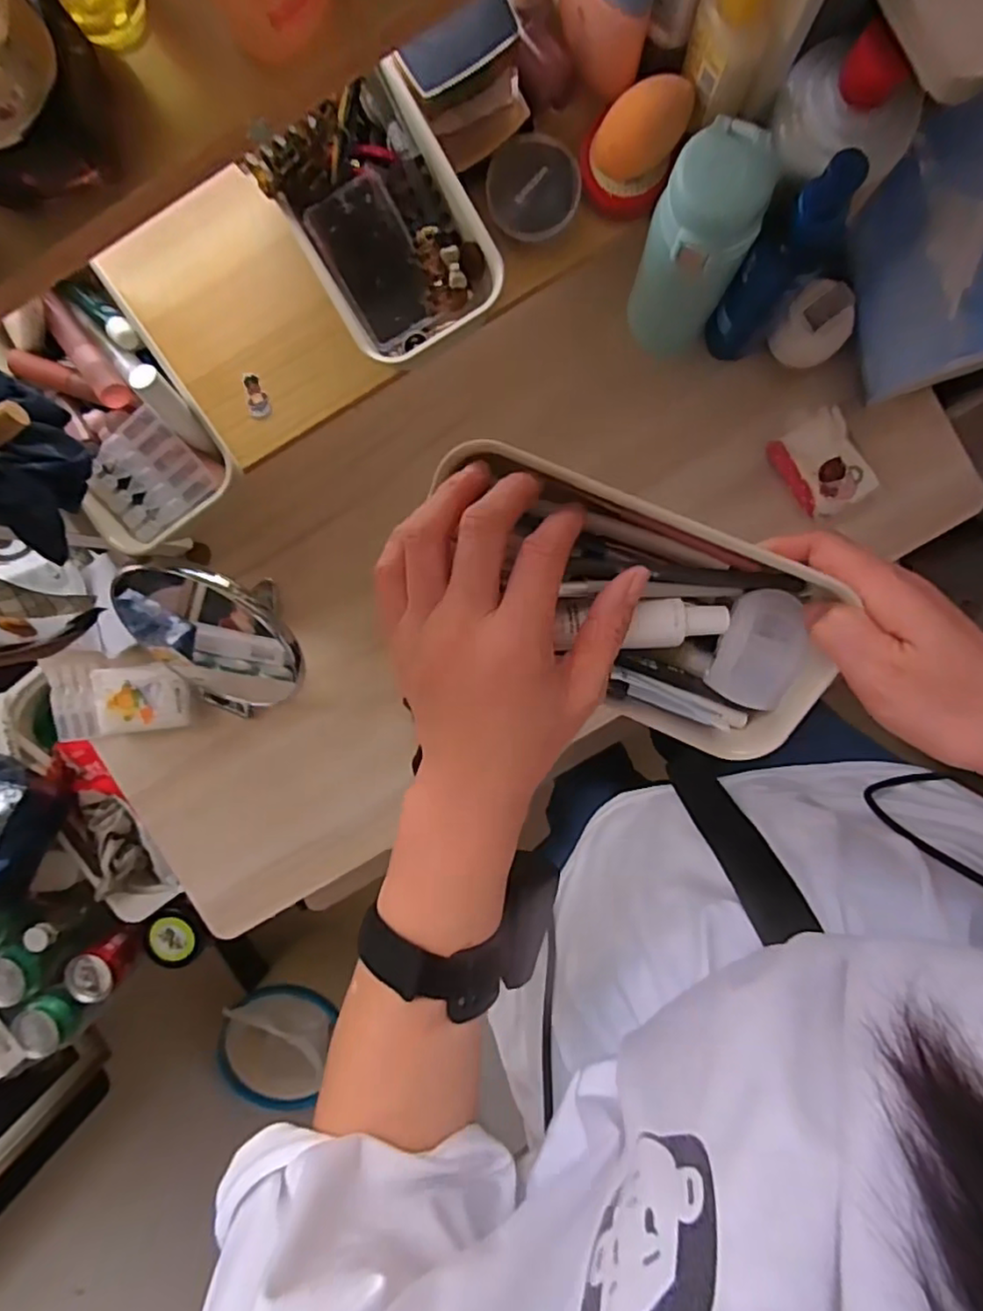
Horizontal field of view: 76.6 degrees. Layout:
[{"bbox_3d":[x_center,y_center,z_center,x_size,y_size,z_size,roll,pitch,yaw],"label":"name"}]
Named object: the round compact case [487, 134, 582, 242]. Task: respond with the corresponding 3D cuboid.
[{"bbox_3d":[0.027,-0.298,0.396,0.057,0.011,0.057,0,99,-1],"label":"round compact case"}]

